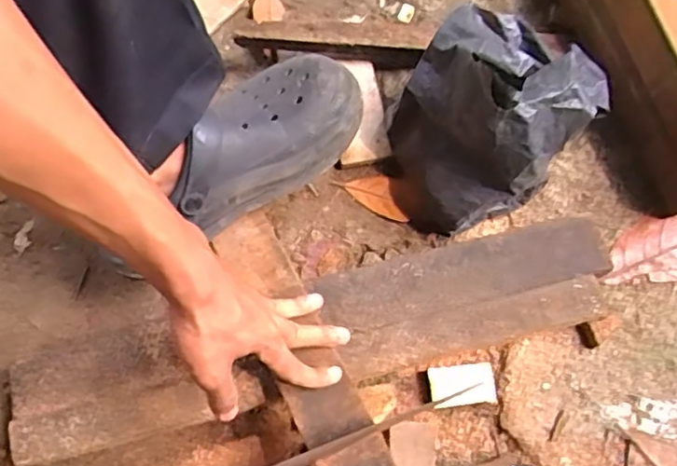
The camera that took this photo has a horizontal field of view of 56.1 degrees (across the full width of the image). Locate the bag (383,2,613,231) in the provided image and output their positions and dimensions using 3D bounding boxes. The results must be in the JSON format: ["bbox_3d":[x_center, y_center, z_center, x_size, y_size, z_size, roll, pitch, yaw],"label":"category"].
[{"bbox_3d":[0.137,-0.110,0.604,0.182,0.168,0.155,-43,76,-14],"label":"bag"}]

